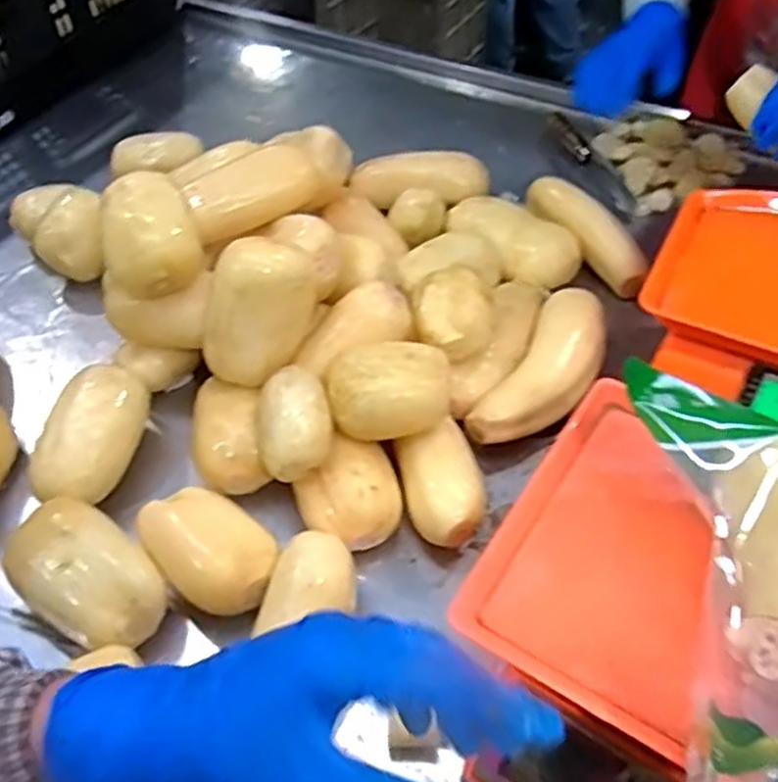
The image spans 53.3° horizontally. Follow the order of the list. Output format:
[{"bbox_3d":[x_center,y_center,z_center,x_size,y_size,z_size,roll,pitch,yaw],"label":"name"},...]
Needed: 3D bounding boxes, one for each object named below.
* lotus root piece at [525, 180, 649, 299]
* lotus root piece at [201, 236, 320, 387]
[{"bbox_3d":[0.209,-0.173,0.840,0.054,0.049,0.175,-19,52,-15],"label":"lotus root piece"},{"bbox_3d":[-0.111,-0.073,0.661,0.084,0.119,0.072,5,32,-20],"label":"lotus root piece"}]

